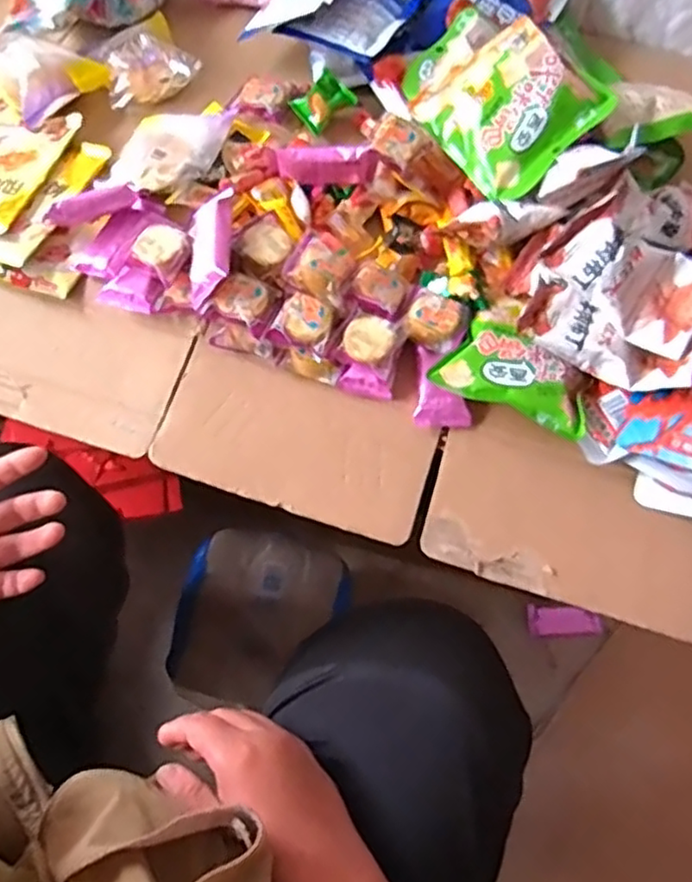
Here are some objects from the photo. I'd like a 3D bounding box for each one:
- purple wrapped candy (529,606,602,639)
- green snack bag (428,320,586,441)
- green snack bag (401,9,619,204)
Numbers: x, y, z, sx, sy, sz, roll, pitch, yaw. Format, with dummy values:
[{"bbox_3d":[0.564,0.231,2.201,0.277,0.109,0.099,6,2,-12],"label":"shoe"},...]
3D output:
[{"bbox_3d":[0.311,0.257,0.929,0.100,0.011,0.042,2,62,2],"label":"purple wrapped candy"},{"bbox_3d":[0.136,-0.049,0.513,0.117,0.021,0.068,30,67,12],"label":"green snack bag"},{"bbox_3d":[0.130,-0.319,0.594,0.125,0.033,0.200,-39,65,12],"label":"green snack bag"}]

